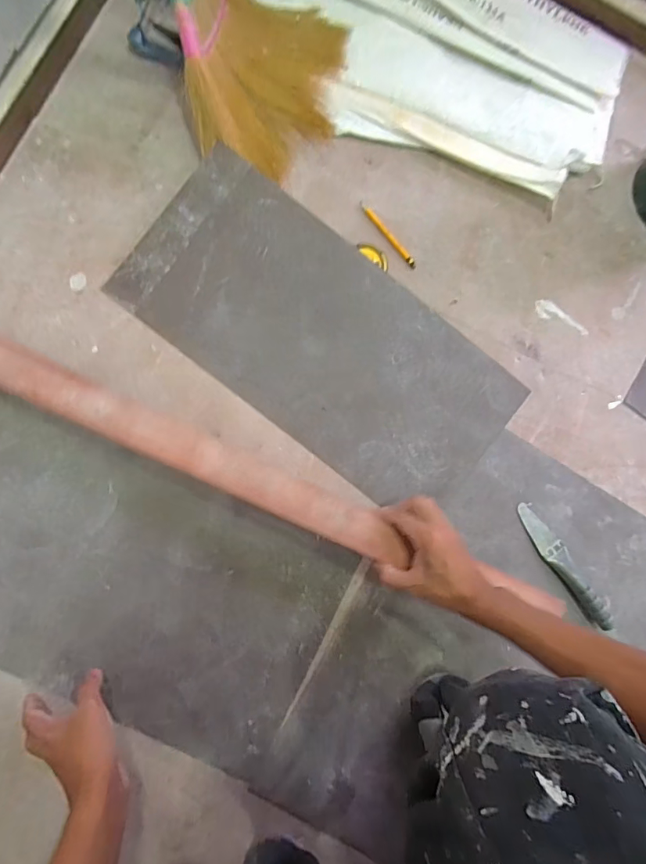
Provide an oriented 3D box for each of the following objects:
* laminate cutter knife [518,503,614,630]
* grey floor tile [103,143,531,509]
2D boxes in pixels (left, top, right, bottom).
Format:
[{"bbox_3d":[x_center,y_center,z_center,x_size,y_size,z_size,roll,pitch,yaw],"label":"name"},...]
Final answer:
[{"bbox_3d":[0.348,0.194,0.641,0.032,0.027,0.205,-30,89,-10],"label":"laminate cutter knife"},{"bbox_3d":[0.002,-0.123,0.619,0.545,0.010,0.252,38,91,-4],"label":"grey floor tile"}]

